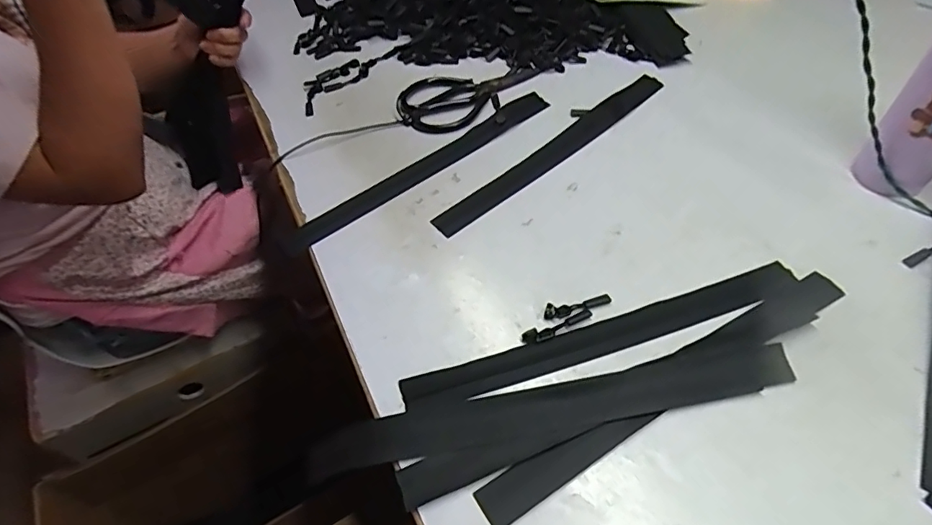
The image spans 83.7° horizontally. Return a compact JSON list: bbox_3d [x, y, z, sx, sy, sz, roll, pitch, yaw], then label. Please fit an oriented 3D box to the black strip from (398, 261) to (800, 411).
[{"bbox_3d":[0.121,0.062,0.438,0.350,0.005,0.034,-16,52,-9],"label":"black strip"}]

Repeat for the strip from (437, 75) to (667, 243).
[{"bbox_3d":[0.106,-0.129,0.586,0.351,0.006,0.032,-37,64,-21],"label":"strip"}]

